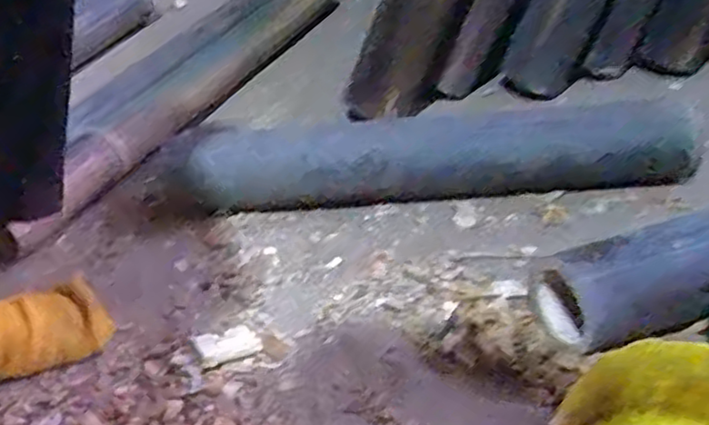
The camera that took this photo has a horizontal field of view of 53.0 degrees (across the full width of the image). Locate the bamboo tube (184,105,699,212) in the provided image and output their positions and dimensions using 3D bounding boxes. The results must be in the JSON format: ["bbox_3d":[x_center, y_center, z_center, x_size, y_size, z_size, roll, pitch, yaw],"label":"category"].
[{"bbox_3d":[0.060,-0.057,0.679,0.475,0.088,0.077,2,35,11],"label":"bamboo tube"}]

